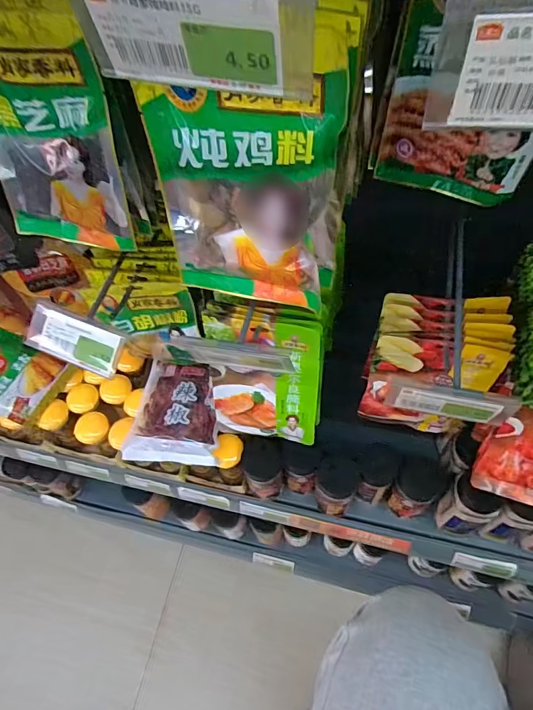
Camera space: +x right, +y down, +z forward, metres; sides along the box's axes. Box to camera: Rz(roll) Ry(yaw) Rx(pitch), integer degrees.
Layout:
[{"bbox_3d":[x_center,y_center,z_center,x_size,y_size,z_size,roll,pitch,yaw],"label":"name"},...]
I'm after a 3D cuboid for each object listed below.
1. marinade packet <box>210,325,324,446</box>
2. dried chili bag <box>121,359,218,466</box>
[{"bbox_3d":[-0.003,0.035,0.481,0.120,0.169,0.012,9,38,13],"label":"marinade packet"},{"bbox_3d":[-0.127,0.078,0.617,0.124,0.044,0.146,2,59,6],"label":"dried chili bag"}]

